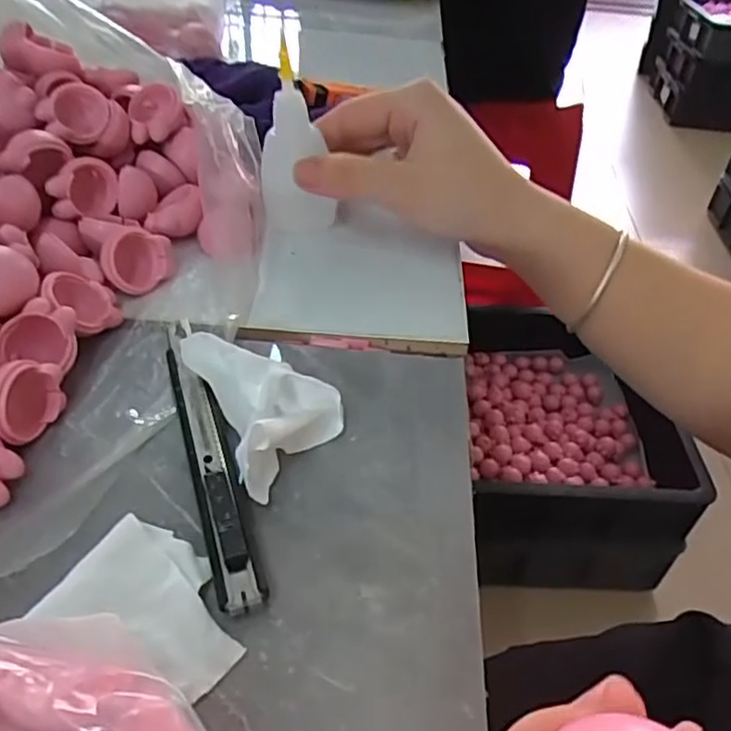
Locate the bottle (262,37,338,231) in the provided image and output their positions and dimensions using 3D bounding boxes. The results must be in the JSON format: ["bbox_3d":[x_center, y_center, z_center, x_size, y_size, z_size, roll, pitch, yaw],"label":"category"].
[{"bbox_3d":[-0.034,-0.106,0.329,0.029,0.086,0.024,-11,30,-18],"label":"bottle"}]

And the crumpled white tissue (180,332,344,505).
[{"bbox_3d":[-0.035,0.011,0.254,0.044,0.027,0.069,-17,46,-23],"label":"crumpled white tissue"}]

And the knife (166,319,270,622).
[{"bbox_3d":[-0.057,0.027,0.244,0.013,0.010,0.132,-11,44,-17],"label":"knife"}]

